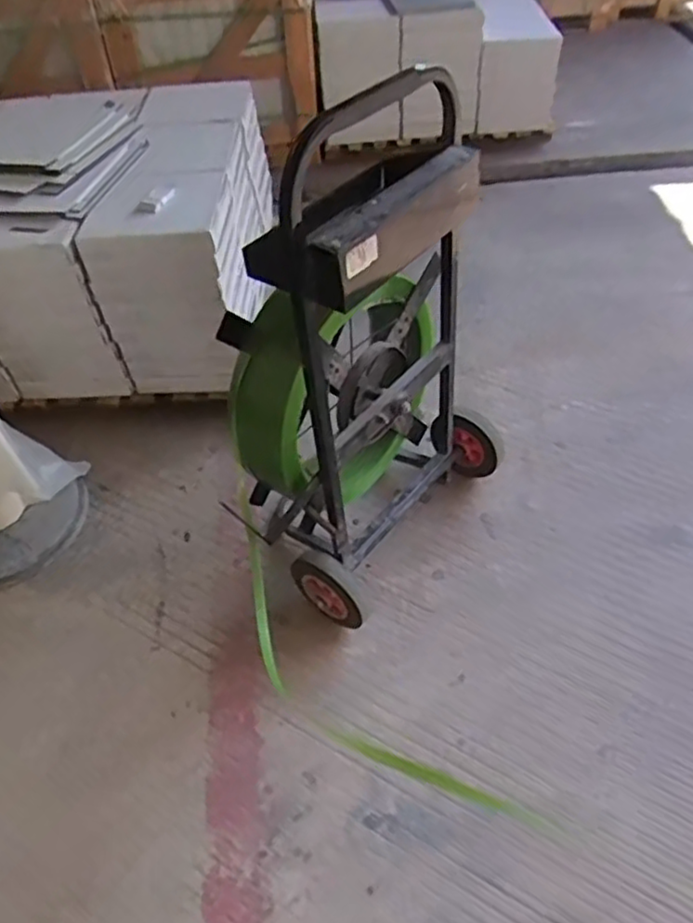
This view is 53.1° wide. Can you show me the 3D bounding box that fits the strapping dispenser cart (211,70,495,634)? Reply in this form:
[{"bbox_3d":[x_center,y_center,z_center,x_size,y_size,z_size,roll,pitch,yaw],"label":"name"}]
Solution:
[{"bbox_3d":[0.006,-0.170,1.353,0.387,0.869,0.580,26,54,23],"label":"strapping dispenser cart"}]

